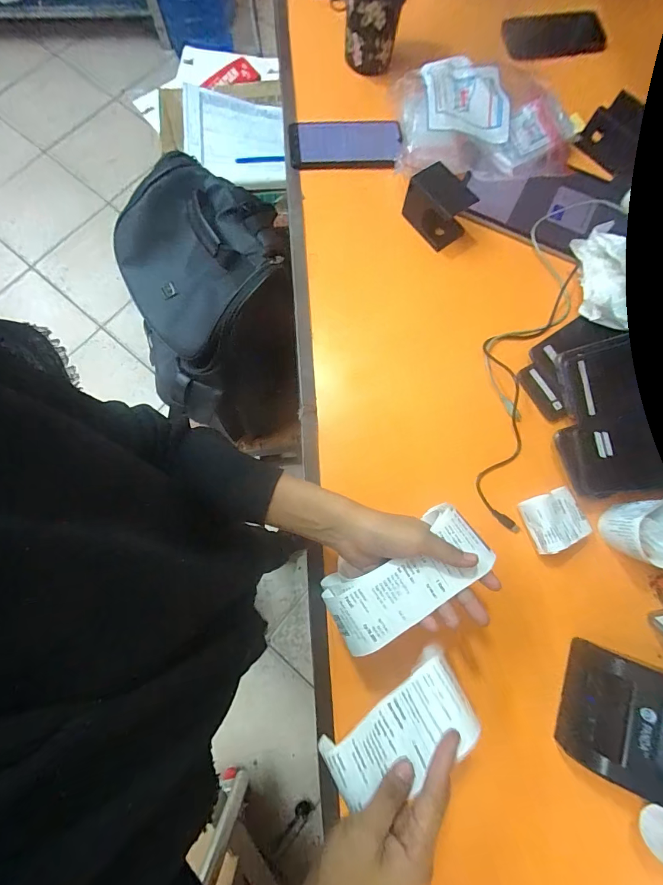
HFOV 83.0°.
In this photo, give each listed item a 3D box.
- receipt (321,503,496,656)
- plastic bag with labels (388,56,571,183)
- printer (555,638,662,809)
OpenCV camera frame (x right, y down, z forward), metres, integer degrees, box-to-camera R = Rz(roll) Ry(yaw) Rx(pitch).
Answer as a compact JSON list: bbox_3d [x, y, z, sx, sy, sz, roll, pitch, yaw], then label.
[{"bbox_3d":[0.062,0.113,0.314,0.144,0.021,0.068,-31,80,-4],"label":"receipt"},{"bbox_3d":[0.224,-0.462,0.539,0.265,0.078,0.156,-7,78,-2],"label":"plastic bag with labels"},{"bbox_3d":[0.309,0.275,0.360,0.125,0.096,0.123,24,78,4],"label":"printer"}]

